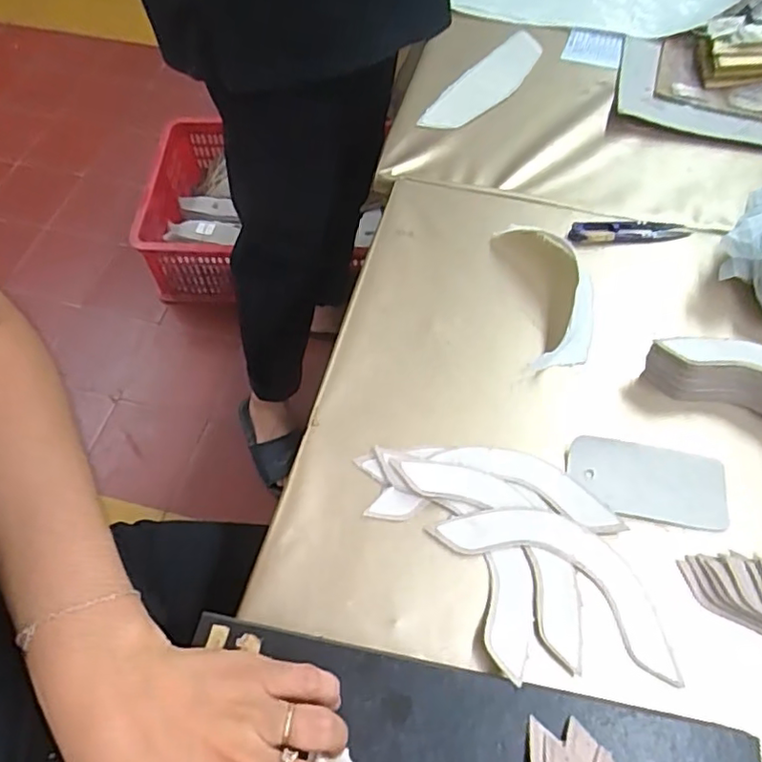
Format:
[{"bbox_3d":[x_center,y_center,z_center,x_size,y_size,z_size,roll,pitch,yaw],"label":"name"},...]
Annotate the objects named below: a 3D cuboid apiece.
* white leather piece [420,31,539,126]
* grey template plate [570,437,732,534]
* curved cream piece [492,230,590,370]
[{"bbox_3d":[0.111,-0.318,0.649,0.052,0.007,0.189,38,67,15],"label":"white leather piece"},{"bbox_3d":[0.179,0.069,0.409,0.101,0.008,0.052,9,65,5],"label":"grey template plate"},{"bbox_3d":[0.136,-0.076,0.481,0.062,0.026,0.137,-7,59,-3],"label":"curved cream piece"}]

